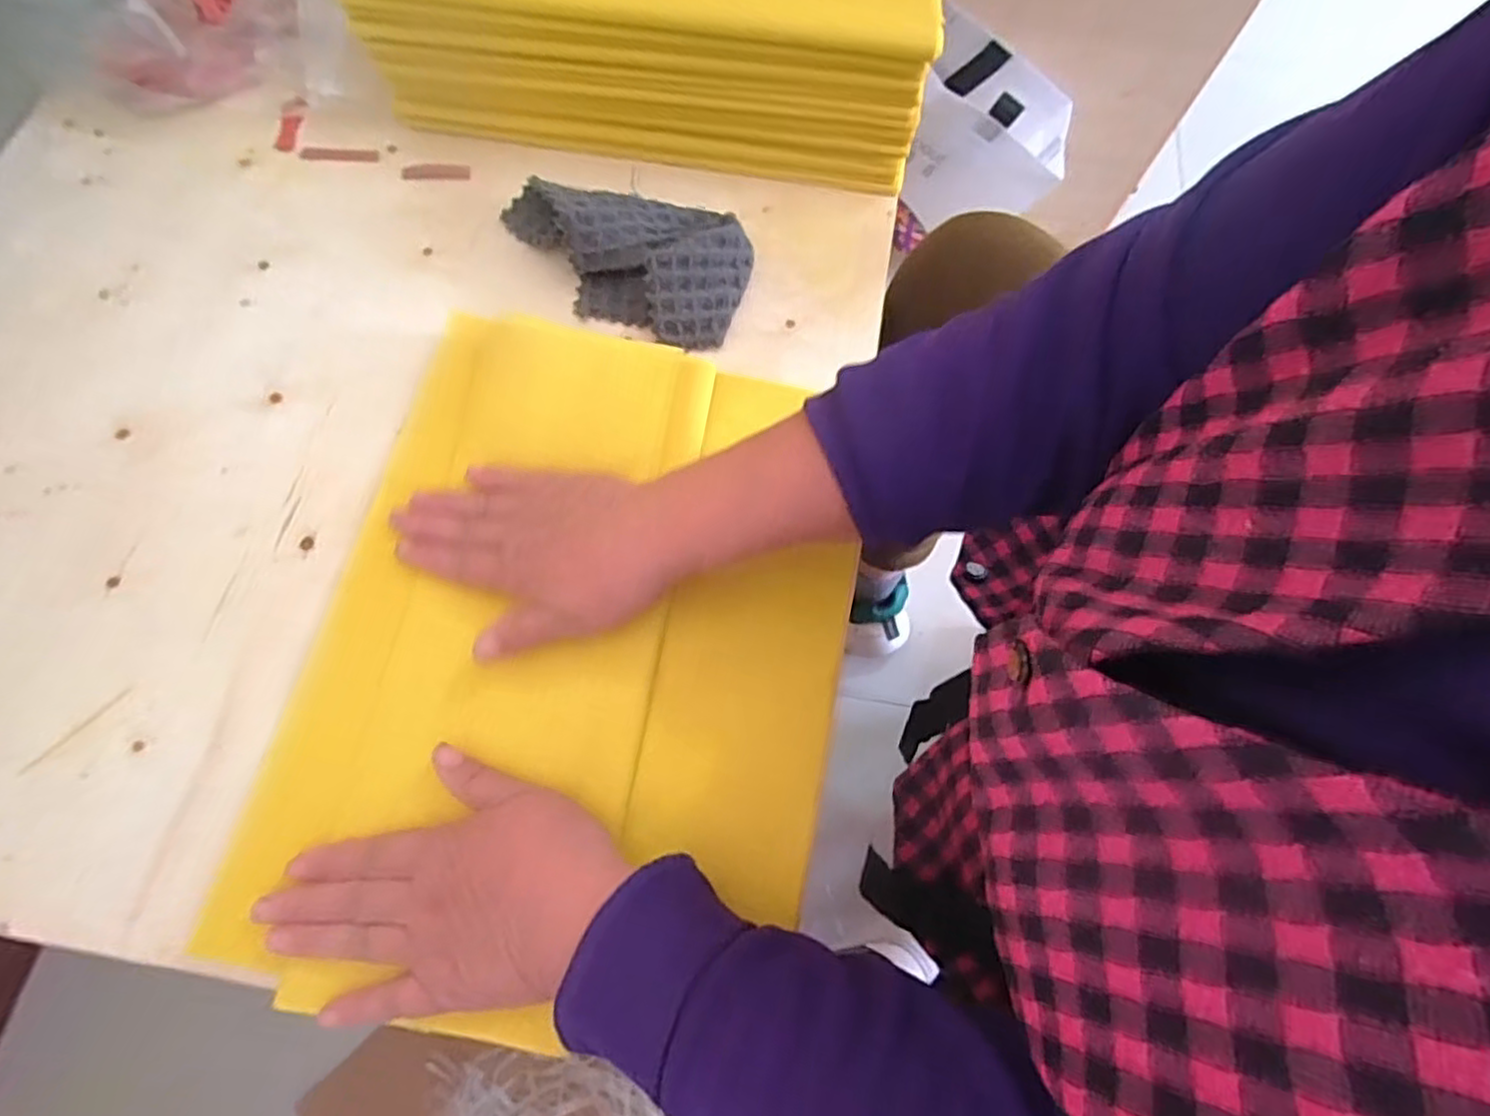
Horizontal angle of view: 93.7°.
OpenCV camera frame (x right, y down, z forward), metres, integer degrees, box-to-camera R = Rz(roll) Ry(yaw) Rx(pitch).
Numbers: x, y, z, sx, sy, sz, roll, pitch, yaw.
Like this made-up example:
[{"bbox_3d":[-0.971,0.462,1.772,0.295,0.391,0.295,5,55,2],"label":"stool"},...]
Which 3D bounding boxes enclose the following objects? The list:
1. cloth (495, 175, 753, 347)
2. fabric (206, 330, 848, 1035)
[{"bbox_3d":[-0.085,-0.201,0.457,0.174,0.044,0.102,14,71,3],"label":"cloth"},{"bbox_3d":[-0.089,0.042,0.375,0.275,0.025,0.359,11,71,2],"label":"fabric"}]

